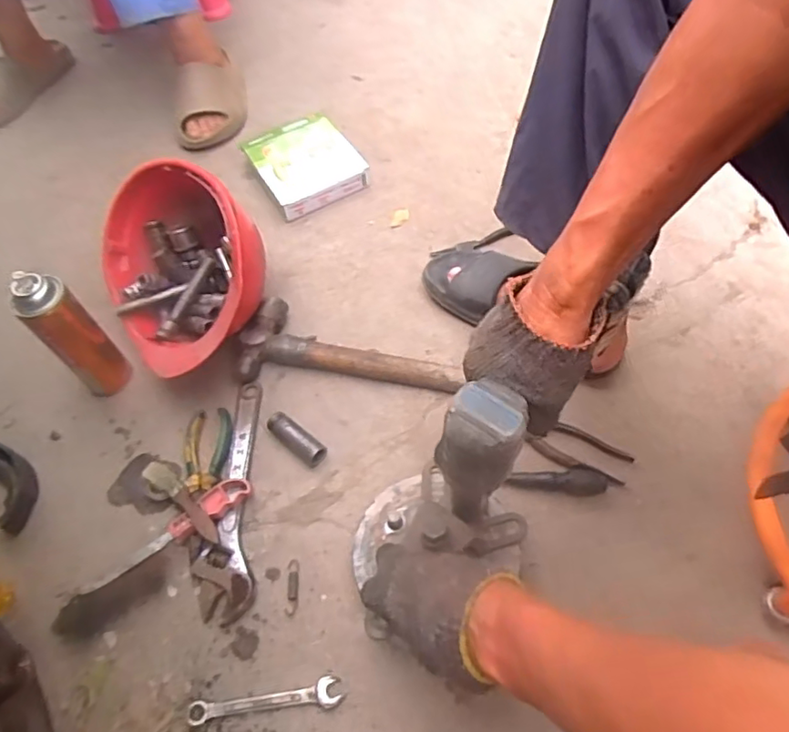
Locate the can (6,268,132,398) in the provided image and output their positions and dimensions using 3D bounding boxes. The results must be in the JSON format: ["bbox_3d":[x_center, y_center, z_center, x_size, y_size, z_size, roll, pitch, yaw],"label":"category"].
[{"bbox_3d":[-0.378,-0.033,0.695,0.059,0.196,0.058,-2,58,3],"label":"can"}]

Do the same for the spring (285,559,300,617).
[{"bbox_3d":[-0.107,0.231,0.612,0.013,0.006,0.057,-3,56,0],"label":"spring"}]

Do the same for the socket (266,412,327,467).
[{"bbox_3d":[-0.118,0.085,0.698,0.082,0.025,0.025,35,67,23],"label":"socket"}]

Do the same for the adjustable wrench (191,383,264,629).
[{"bbox_3d":[-0.188,0.141,0.669,0.058,0.017,0.279,-7,58,0],"label":"adjustable wrench"}]

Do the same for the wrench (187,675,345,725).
[{"bbox_3d":[-0.121,0.319,0.554,0.141,0.009,0.025,-10,58,-2],"label":"wrench"}]

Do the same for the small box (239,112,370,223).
[{"bbox_3d":[-0.144,-0.329,0.936,0.150,0.037,0.176,-28,60,-13],"label":"small box"}]

